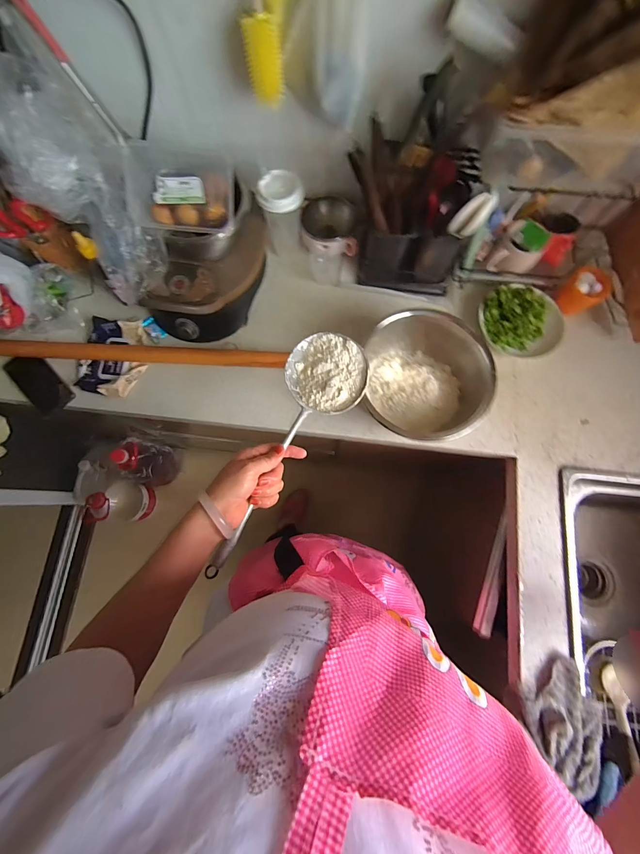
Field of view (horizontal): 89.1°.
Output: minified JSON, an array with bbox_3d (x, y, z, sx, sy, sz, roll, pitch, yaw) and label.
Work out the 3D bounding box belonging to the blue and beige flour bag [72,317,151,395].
[{"bbox_3d":[-0.438,-0.150,0.688,0.130,0.028,0.169,8,76,3],"label":"blue and beige flour bag"}]

